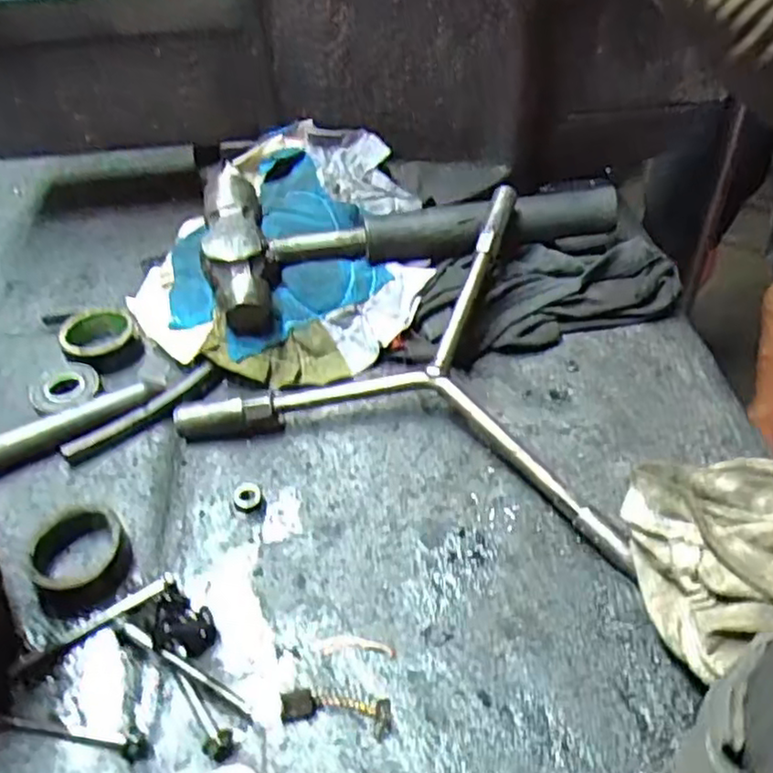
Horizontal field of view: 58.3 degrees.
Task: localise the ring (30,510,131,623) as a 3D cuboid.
[{"bbox_3d":[-0.127,0.070,0.287,0.039,0.016,0.043,-26,49,-24],"label":"ring"}]

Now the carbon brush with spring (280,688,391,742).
[{"bbox_3d":[-0.018,0.115,0.248,0.039,0.009,0.013,4,44,6],"label":"carbon brush with spring"}]

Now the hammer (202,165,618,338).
[{"bbox_3d":[0.016,-0.100,0.417,0.245,0.039,0.110,-13,45,-12],"label":"hammer"}]

